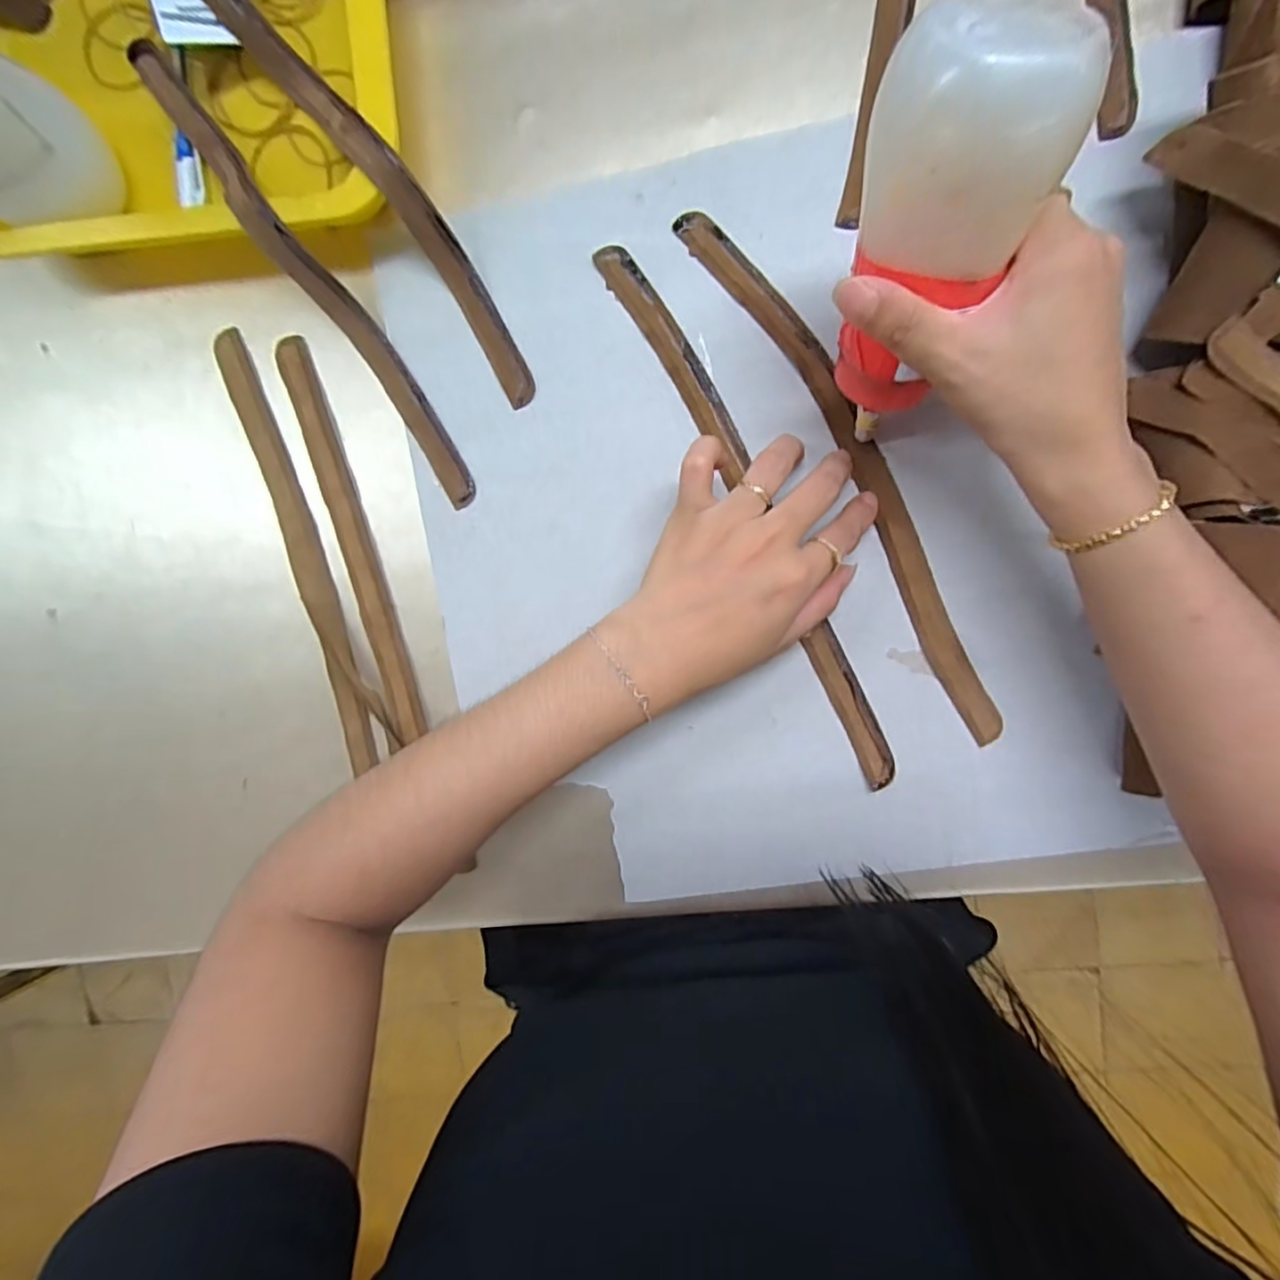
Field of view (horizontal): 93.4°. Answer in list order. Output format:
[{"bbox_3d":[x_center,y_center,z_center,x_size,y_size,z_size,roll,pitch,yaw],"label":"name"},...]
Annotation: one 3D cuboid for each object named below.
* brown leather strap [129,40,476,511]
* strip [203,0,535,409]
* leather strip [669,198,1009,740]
[{"bbox_3d":[-0.184,-0.203,0.327,0.024,0.039,0.296,-35,92,8],"label":"brown leather strap"},{"bbox_3d":[-0.147,-0.250,0.313,0.031,0.048,0.284,-38,91,8],"label":"strip"},{"bbox_3d":[0.115,-0.088,0.323,0.032,0.006,0.318,-29,92,8],"label":"leather strip"}]

